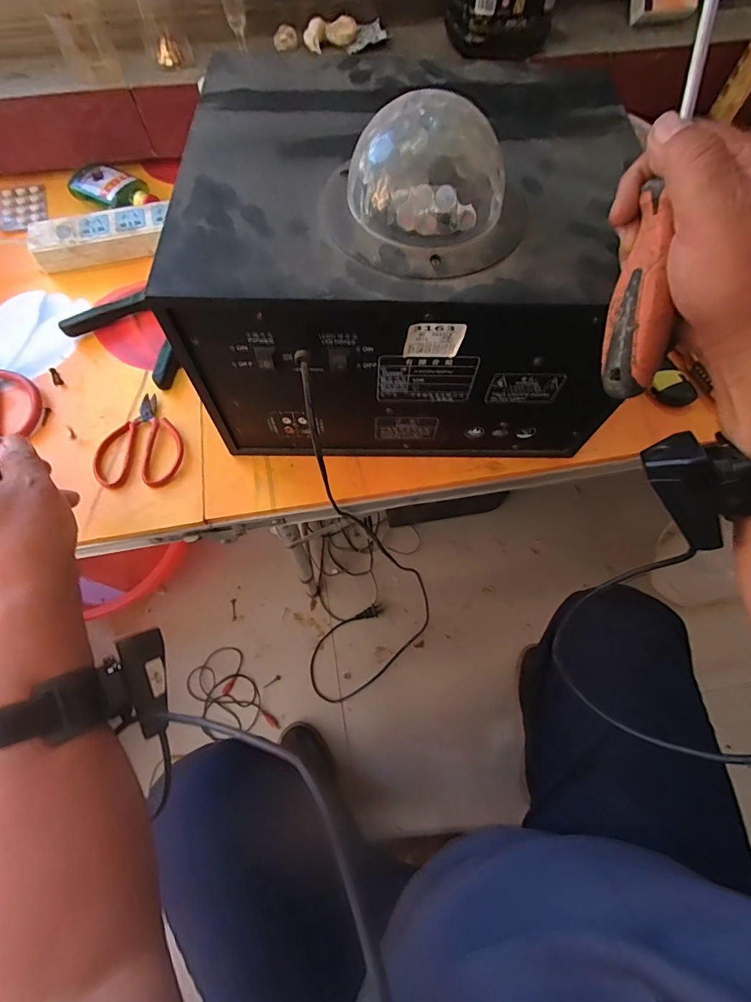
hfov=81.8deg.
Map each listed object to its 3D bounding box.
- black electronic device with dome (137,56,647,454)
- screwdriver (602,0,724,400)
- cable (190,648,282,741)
[{"bbox_3d":[0.037,-0.209,0.369,0.336,0.223,0.281,4,67,1],"label":"black electronic device with dome"},{"bbox_3d":[0.150,-0.155,0.222,0.029,0.021,0.197,2,110,0],"label":"screwdriver"},{"bbox_3d":[-0.286,0.380,0.829,0.120,0.025,0.187,-32,71,-13],"label":"cable"}]

